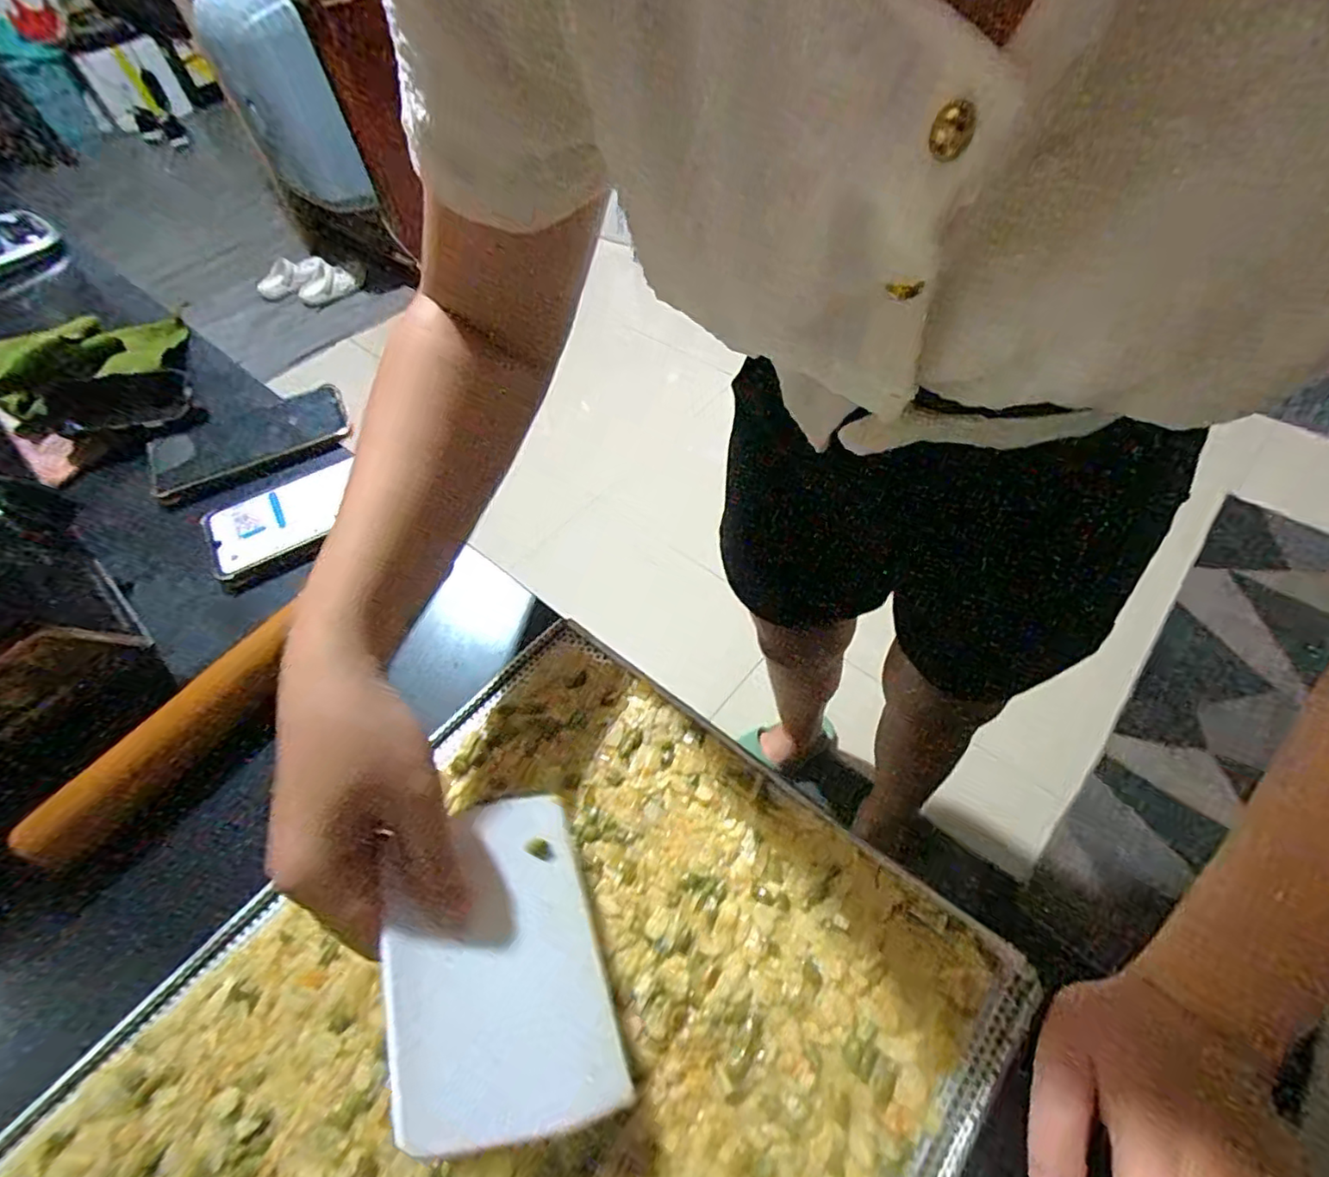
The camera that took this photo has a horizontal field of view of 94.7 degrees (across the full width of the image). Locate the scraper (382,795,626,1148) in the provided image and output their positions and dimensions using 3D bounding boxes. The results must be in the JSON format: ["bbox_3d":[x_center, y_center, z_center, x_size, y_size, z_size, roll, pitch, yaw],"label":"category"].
[{"bbox_3d":[-0.069,0.152,0.257,0.090,0.008,0.126,8,48,-40],"label":"scraper"}]

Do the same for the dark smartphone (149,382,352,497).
[{"bbox_3d":[-0.365,-0.137,0.539,0.158,0.012,0.082,-25,58,-12],"label":"dark smartphone"}]

